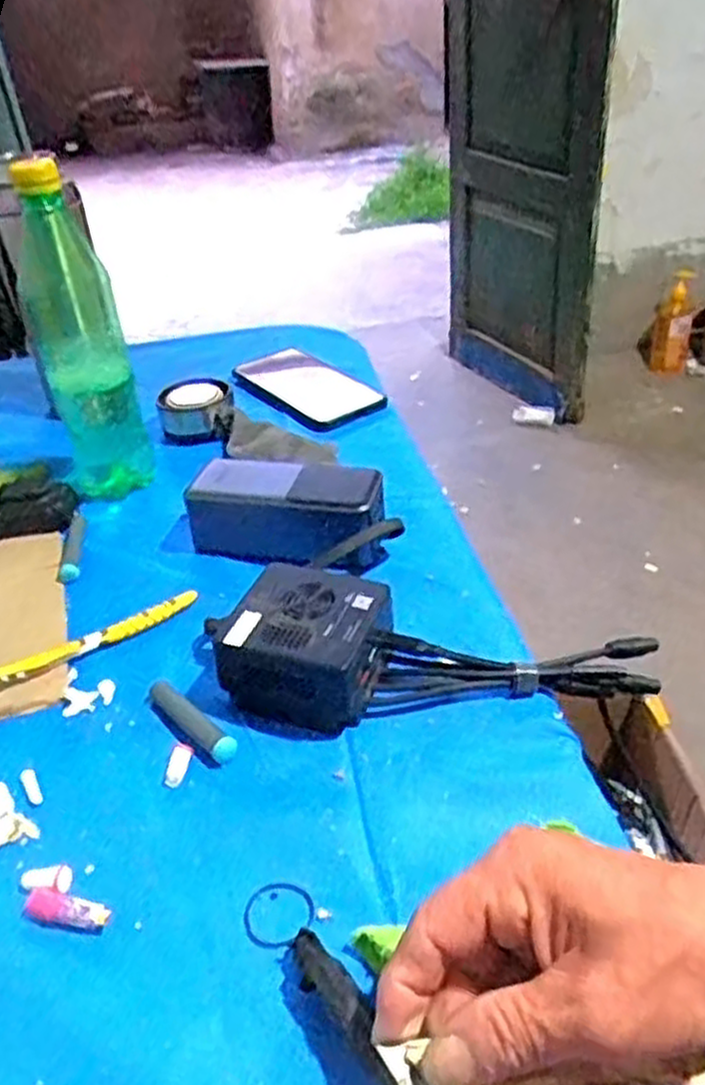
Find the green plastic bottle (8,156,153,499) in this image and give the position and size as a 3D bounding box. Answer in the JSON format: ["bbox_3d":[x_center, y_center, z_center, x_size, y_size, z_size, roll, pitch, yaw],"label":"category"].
[{"bbox_3d":[-0.210,-0.157,0.605,0.063,0.246,0.075,-12,36,-10],"label":"green plastic bottle"}]

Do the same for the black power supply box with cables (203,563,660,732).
[{"bbox_3d":[0.049,0.065,0.448,0.251,0.063,0.082,7,35,-4],"label":"black power supply box with cables"}]

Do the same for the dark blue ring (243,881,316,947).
[{"bbox_3d":[-0.032,0.160,0.339,0.029,0.004,0.030,-3,35,2],"label":"dark blue ring"}]

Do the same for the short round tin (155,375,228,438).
[{"bbox_3d":[-0.141,-0.117,0.708,0.058,0.043,0.063,-7,35,-3],"label":"short round tin"}]

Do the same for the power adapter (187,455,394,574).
[{"bbox_3d":[-0.040,-0.022,0.556,0.143,0.050,0.064,7,37,16],"label":"power adapter"}]

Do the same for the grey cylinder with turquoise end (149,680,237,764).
[{"bbox_3d":[-0.086,0.095,0.423,0.013,0.010,0.069,-31,42,-32],"label":"grey cylinder with turquoise end"}]

